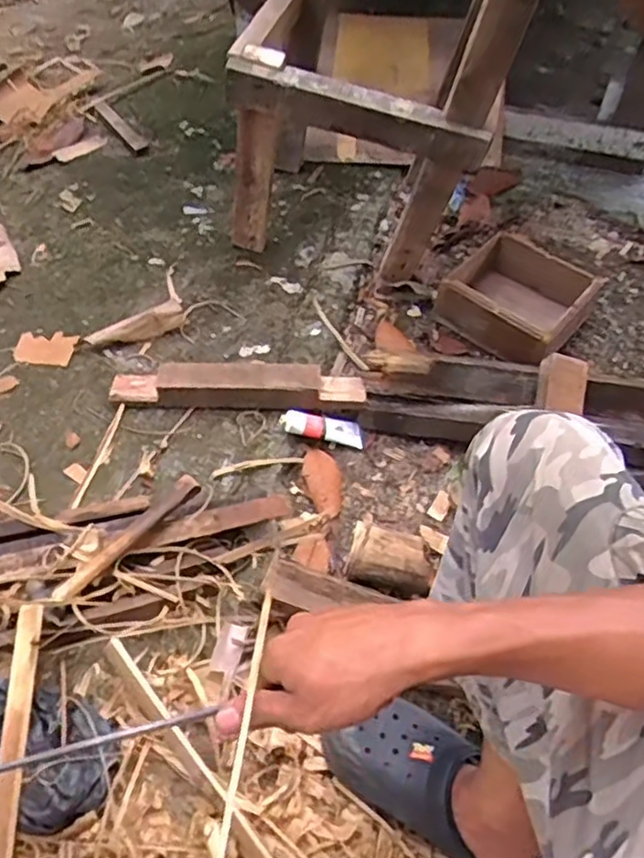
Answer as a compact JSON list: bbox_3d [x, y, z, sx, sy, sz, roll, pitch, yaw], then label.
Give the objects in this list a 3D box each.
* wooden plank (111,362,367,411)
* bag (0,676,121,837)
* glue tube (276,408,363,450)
[{"bbox_3d":[-0.134,-0.070,1.073,0.405,0.067,0.065,3,51,-2],"label":"wooden plank"},{"bbox_3d":[-0.312,0.334,0.723,0.198,0.048,0.122,34,56,21],"label":"bag"},{"bbox_3d":[0.002,-0.002,1.063,0.135,0.027,0.032,14,50,-14],"label":"glue tube"}]

